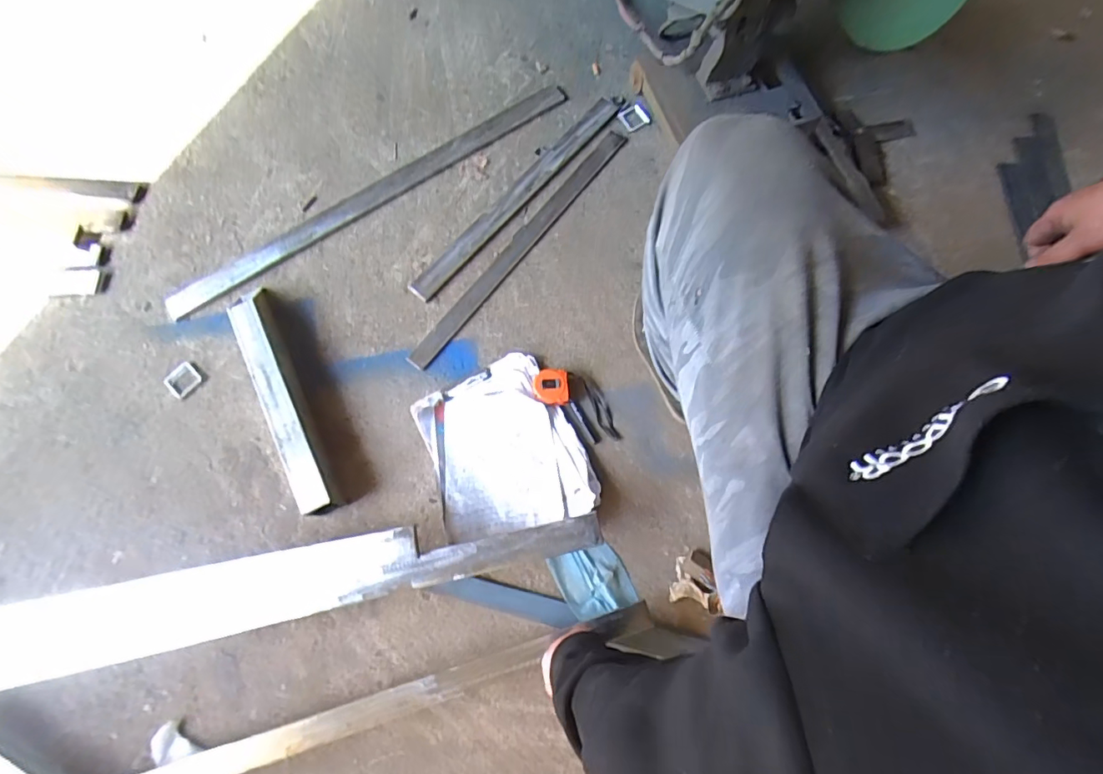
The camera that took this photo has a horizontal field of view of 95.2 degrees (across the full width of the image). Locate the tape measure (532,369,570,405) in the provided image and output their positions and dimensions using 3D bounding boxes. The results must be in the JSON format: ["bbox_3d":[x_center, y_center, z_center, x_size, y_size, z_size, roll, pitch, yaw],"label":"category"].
[{"bbox_3d":[-0.001,-0.001,0.882,0.062,0.026,0.064,-1,72,0],"label":"tape measure"}]

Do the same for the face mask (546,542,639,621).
[{"bbox_3d":[0.066,0.309,0.806,0.115,0.027,0.102,-18,73,-5],"label":"face mask"}]

